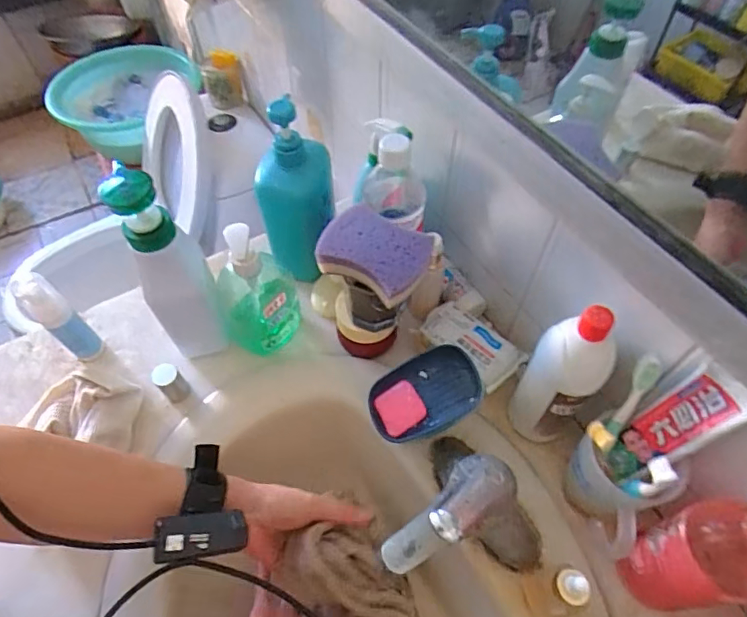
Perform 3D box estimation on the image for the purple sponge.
[{"bbox_3d":[0.001,-0.053,0.473,0.104,0.034,0.068,27,61,17],"label":"purple sponge"}]

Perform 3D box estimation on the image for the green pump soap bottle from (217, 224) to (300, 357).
[{"bbox_3d":[-0.132,-0.018,0.546,0.085,0.174,0.061,-23,59,-14],"label":"green pump soap bottle"}]

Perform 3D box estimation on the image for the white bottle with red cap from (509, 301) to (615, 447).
[{"bbox_3d":[0.172,0.068,0.464,0.059,0.202,0.051,27,61,17],"label":"white bottle with red cap"}]

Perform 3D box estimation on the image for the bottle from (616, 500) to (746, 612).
[{"bbox_3d":[0.244,0.185,0.371,0.052,0.169,0.062,-35,63,-21],"label":"bottle"}]

